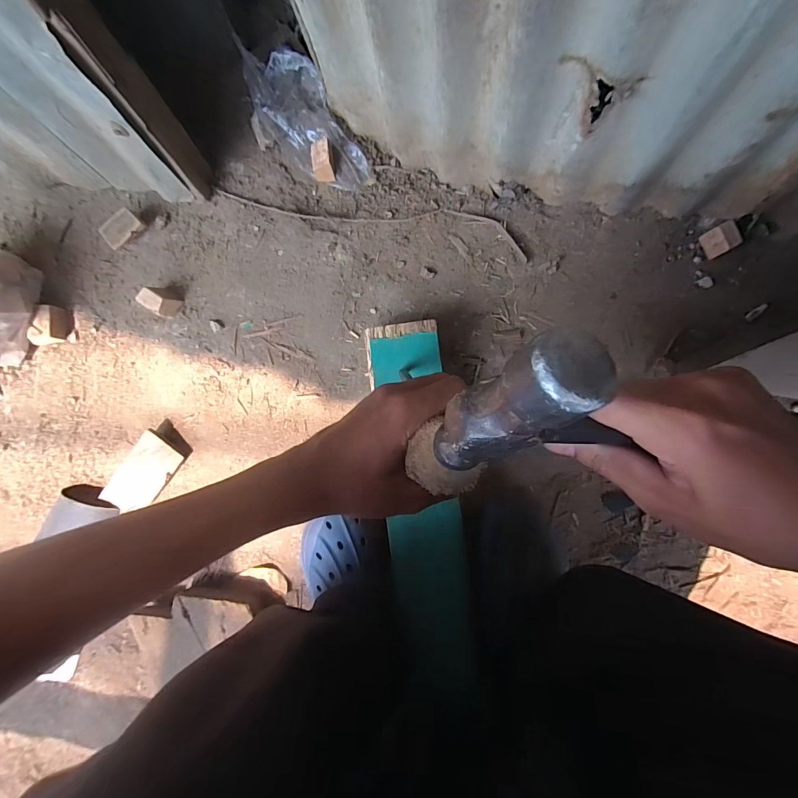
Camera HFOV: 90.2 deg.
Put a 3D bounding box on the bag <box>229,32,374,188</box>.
[{"bbox_3d":[-0.141,-0.398,0.575,0.115,0.048,0.224,-28,87,2],"label":"bag"}]

